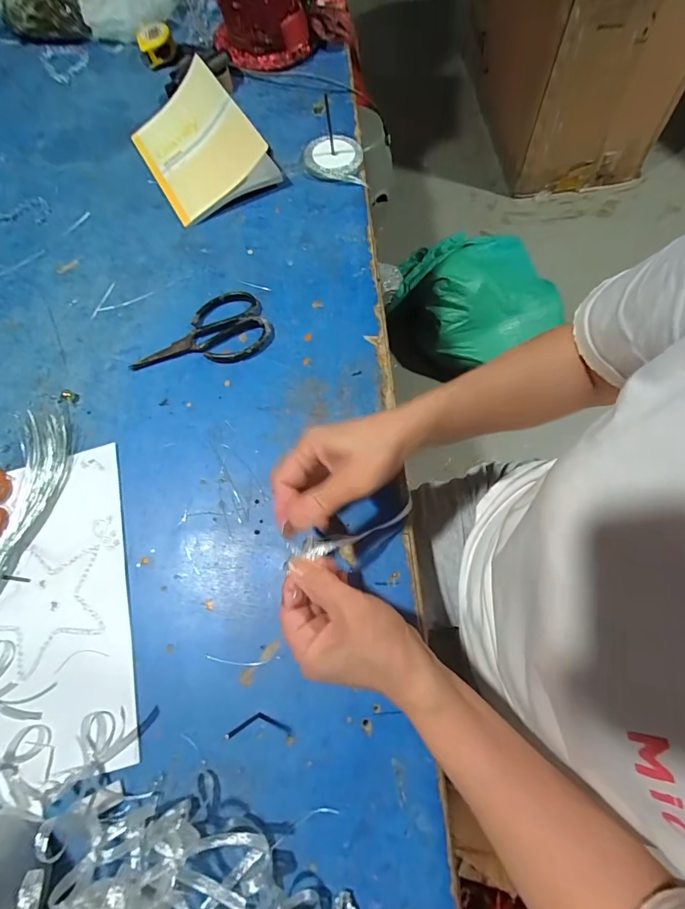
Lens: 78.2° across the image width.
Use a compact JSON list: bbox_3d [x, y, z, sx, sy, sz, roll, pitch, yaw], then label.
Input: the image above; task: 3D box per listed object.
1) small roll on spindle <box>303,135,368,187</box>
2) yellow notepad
[{"bbox_3d":[-0.010,-0.414,0.582,0.086,0.019,0.081,7,70,5],"label":"small roll on spindle"},{"bbox_3d":[-0.194,-0.419,0.568,0.139,0.062,0.186,-30,72,-9],"label":"yellow notepad"}]

